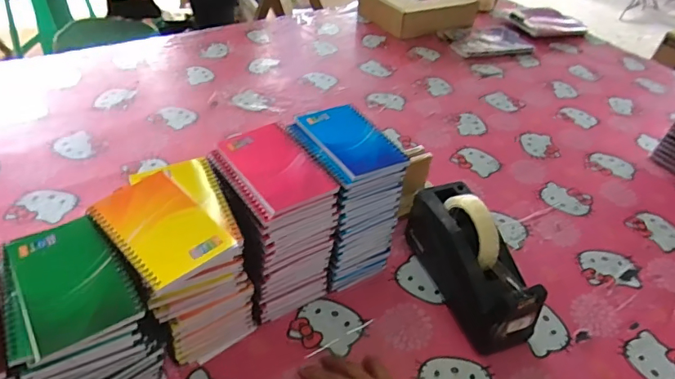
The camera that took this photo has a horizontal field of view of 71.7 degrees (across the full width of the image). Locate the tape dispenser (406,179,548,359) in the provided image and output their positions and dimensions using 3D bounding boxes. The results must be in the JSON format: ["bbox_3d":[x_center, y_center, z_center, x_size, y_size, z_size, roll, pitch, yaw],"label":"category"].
[{"bbox_3d":[0.170,0.082,0.586,0.076,0.125,0.200,-11,44,-19],"label":"tape dispenser"}]

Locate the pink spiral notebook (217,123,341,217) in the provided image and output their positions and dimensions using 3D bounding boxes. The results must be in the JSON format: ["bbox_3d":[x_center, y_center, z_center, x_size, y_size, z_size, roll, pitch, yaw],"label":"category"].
[{"bbox_3d":[-0.067,-0.026,0.509,0.084,0.013,0.129,-21,48,-28],"label":"pink spiral notebook"}]

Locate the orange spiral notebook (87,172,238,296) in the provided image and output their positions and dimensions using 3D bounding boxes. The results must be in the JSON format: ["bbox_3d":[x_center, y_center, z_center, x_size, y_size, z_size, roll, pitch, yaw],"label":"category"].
[{"bbox_3d":[-0.165,0.034,0.434,0.126,0.010,0.082,34,48,28],"label":"orange spiral notebook"}]

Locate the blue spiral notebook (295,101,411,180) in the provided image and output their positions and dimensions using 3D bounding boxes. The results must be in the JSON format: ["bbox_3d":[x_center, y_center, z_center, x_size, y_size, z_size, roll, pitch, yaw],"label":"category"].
[{"bbox_3d":[0.014,-0.060,0.556,0.081,0.013,0.129,-20,48,-28],"label":"blue spiral notebook"}]

